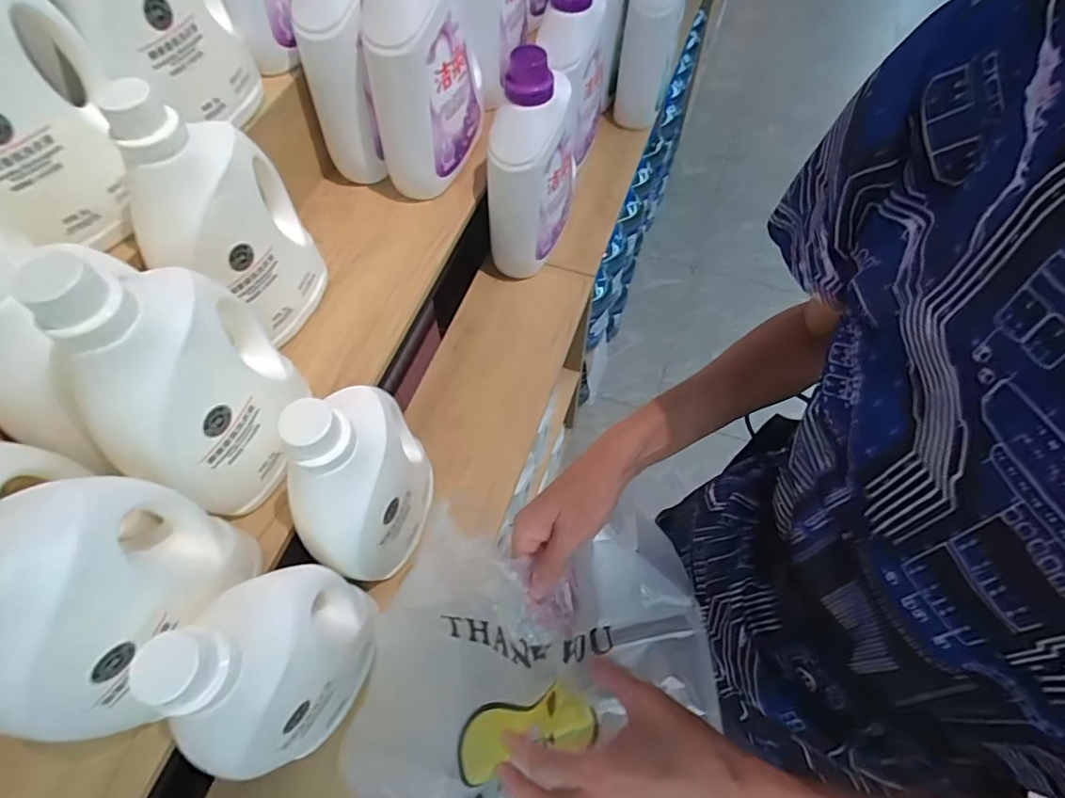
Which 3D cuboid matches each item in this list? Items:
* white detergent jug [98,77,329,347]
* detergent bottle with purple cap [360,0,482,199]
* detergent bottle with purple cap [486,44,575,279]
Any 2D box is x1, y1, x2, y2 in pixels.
[{"bbox_3d":[-0.343,-0.199,0.598,0.093,0.286,0.133,6,62,4],"label":"white detergent jug"},{"bbox_3d":[-0.149,-0.454,0.746,0.093,0.325,0.181,9,62,6],"label":"detergent bottle with purple cap"},{"bbox_3d":[-0.007,-0.349,0.830,0.098,0.318,0.149,23,64,12],"label":"detergent bottle with purple cap"}]

